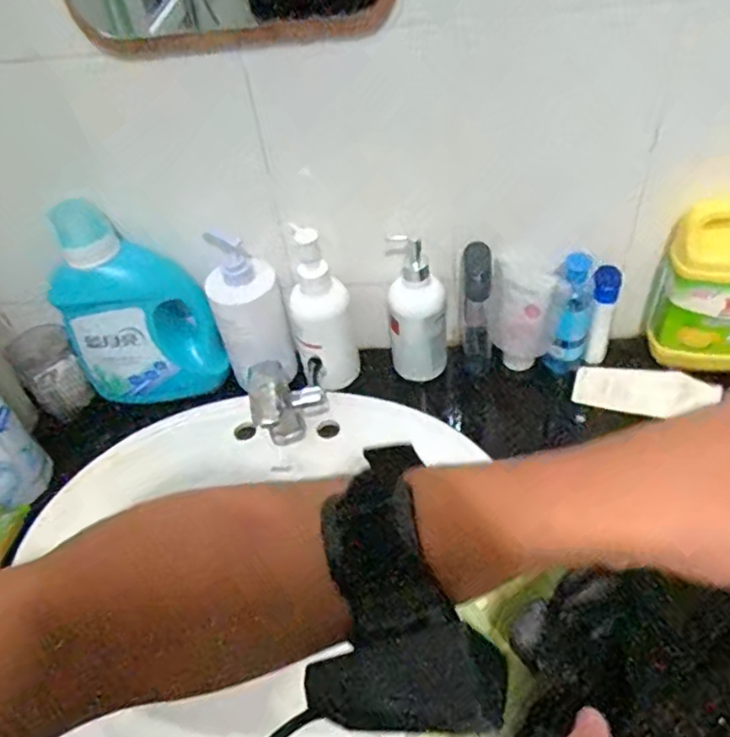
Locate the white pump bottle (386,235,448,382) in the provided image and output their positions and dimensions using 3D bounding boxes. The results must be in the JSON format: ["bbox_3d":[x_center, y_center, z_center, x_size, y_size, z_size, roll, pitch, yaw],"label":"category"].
[{"bbox_3d":[0.062,-0.067,0.790,0.073,0.185,0.056,2,47,9],"label":"white pump bottle"}]

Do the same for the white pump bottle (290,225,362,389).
[{"bbox_3d":[-0.050,-0.063,0.785,0.074,0.209,0.067,-12,46,-4],"label":"white pump bottle"}]

